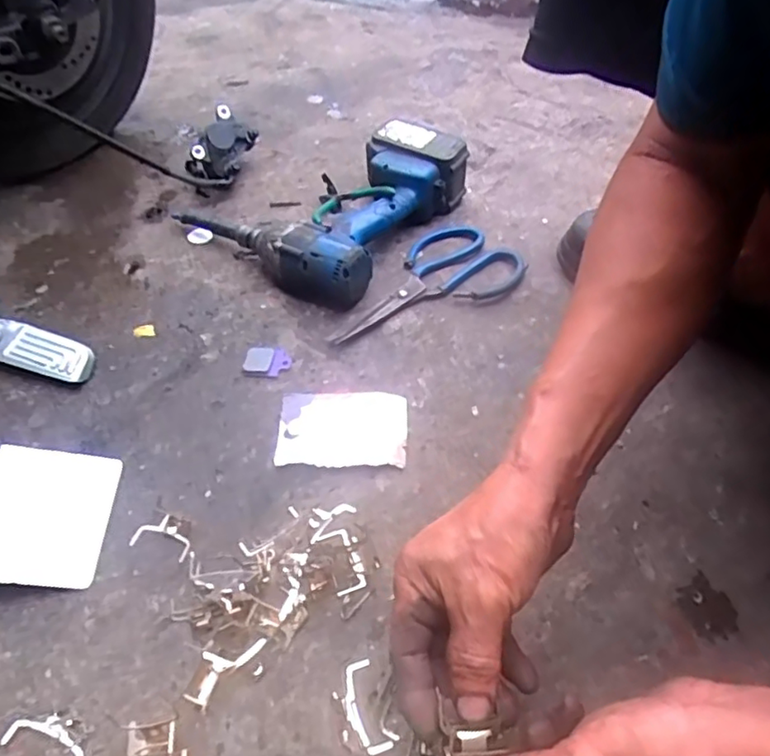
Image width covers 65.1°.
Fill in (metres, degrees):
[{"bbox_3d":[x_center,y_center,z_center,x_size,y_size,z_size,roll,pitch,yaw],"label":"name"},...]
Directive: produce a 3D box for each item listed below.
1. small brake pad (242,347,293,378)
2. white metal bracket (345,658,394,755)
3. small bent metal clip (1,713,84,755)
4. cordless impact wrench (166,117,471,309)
[{"bbox_3d":[-0.109,-0.015,0.560,0.044,0.006,0.033,-2,51,-1],"label":"small brake pad"},{"bbox_3d":[-0.013,0.206,0.377,0.021,0.004,0.053,-14,52,-11],"label":"white metal bracket"},{"bbox_3d":[-0.209,0.222,0.373,0.055,0.004,0.024,17,53,15],"label":"small bent metal clip"},{"bbox_3d":[-0.055,-0.203,0.667,0.255,0.077,0.234,-37,59,-26],"label":"cordless impact wrench"}]

